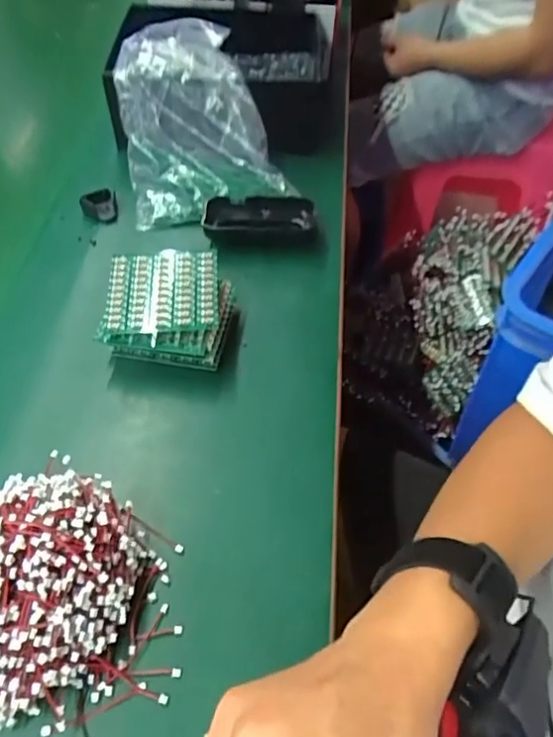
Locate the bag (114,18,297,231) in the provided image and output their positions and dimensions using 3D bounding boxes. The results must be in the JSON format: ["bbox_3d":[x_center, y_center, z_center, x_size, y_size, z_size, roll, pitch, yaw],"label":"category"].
[{"bbox_3d":[-0.083,-0.260,0.582,0.152,0.114,0.183,-13,55,-12],"label":"bag"}]

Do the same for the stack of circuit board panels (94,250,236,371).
[{"bbox_3d":[-0.087,-0.050,0.464,0.100,0.045,0.089,6,54,1],"label":"stack of circuit board panels"}]

